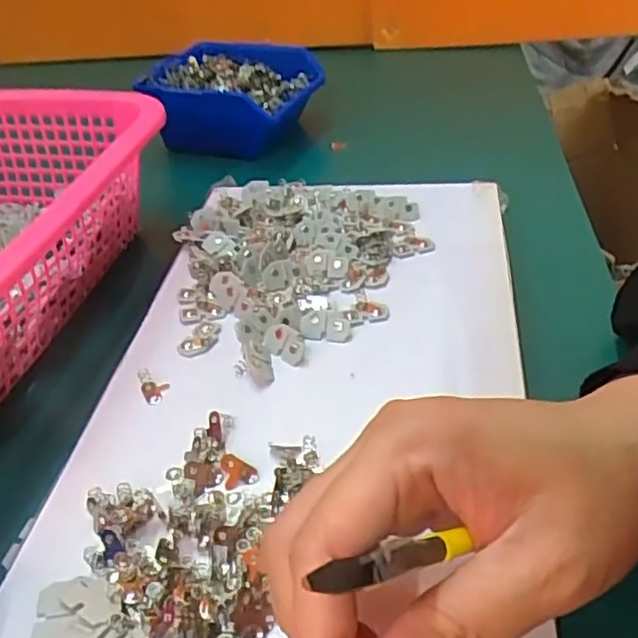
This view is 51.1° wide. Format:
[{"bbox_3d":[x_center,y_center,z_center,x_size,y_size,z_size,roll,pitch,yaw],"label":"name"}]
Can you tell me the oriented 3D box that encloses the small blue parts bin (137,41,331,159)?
[{"bbox_3d":[-0.073,-0.200,0.613,0.125,0.073,0.130,14,44,21],"label":"small blue parts bin"}]

